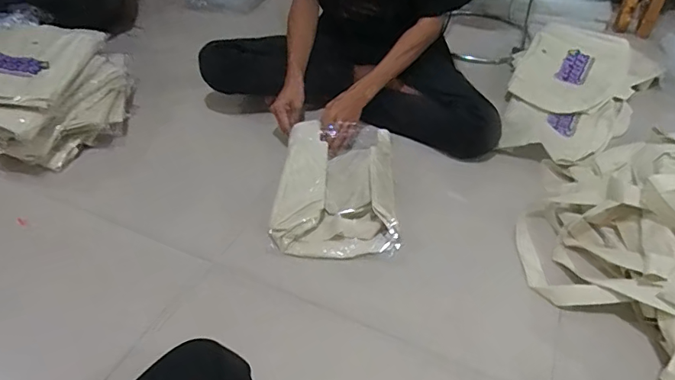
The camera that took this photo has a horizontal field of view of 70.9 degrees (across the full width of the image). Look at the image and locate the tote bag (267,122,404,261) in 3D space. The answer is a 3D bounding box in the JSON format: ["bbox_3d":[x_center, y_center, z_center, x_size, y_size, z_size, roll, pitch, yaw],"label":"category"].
[{"bbox_3d":[-0.005,-0.005,0.934,0.228,0.104,0.281,0,43,-1],"label":"tote bag"}]

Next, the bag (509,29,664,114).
[{"bbox_3d":[0.651,-0.310,1.248,0.328,0.090,0.304,21,47,20],"label":"bag"}]

